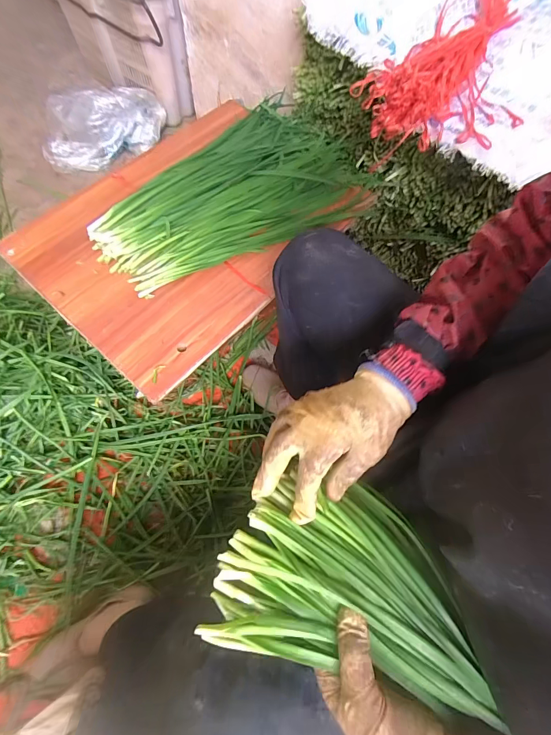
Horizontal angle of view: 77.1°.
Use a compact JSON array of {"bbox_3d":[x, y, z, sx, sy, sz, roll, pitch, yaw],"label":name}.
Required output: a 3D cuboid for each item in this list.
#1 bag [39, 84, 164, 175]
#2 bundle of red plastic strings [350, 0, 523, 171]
[{"bbox_3d":[-0.509,-0.713,1.031,0.352,0.179,0.145,-11,69,-6],"label":"bag"},{"bbox_3d":[0.330,-0.536,0.587,0.202,0.075,0.487,37,72,12],"label":"bundle of red plastic strings"}]

